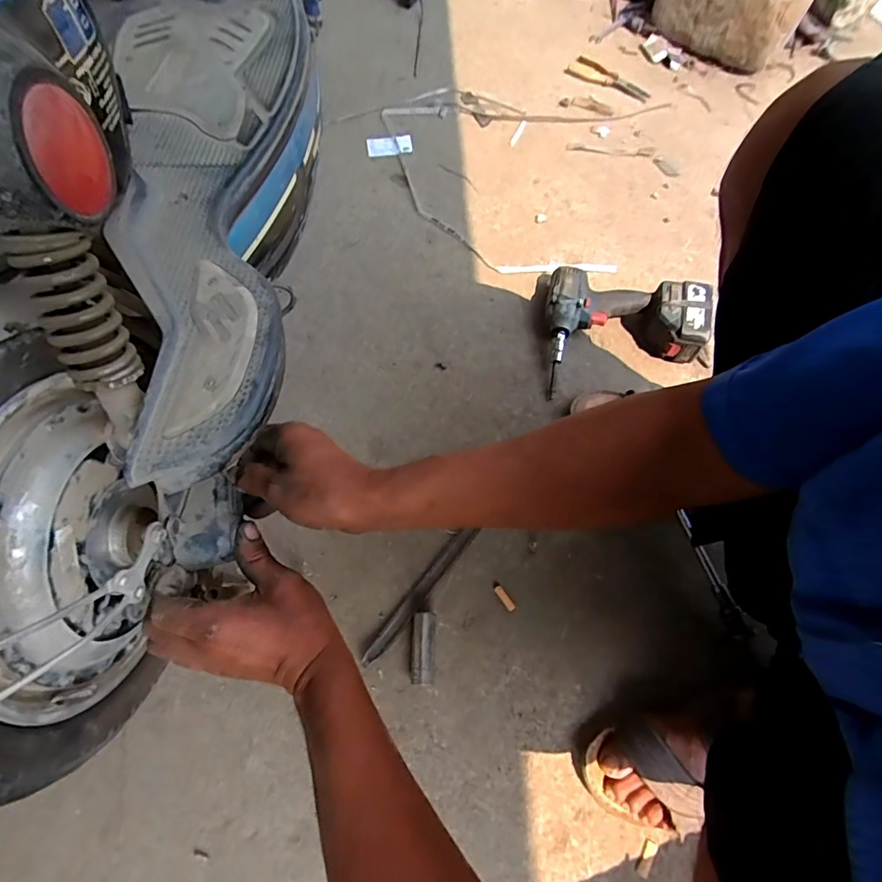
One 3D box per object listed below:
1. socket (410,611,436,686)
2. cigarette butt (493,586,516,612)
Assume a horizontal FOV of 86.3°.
[{"bbox_3d":[-0.021,0.243,0.552,0.026,0.027,0.076,3,64,-2],"label":"socket"},{"bbox_3d":[0.080,0.197,0.589,0.011,0.007,0.034,-35,71,-19],"label":"cigarette butt"}]

